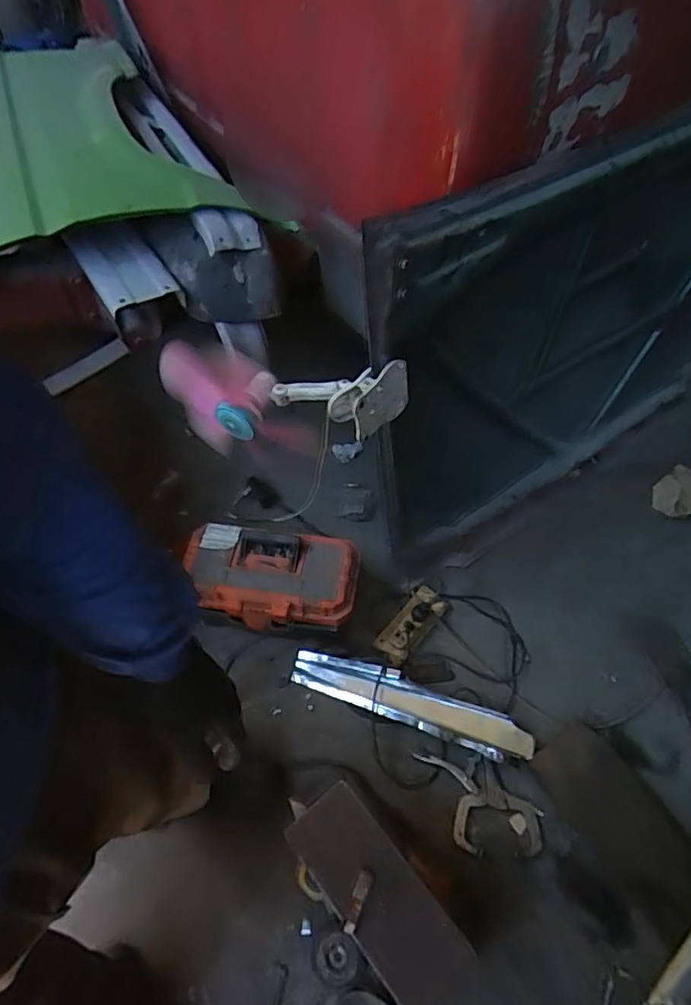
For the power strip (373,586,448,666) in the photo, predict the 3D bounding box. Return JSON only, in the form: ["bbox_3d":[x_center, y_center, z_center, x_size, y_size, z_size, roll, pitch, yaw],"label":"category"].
[{"bbox_3d":[0.152,0.277,1.305,0.086,0.044,0.197,32,62,22],"label":"power strip"}]

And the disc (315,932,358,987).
[{"bbox_3d":[-0.016,0.791,0.985,0.071,0.009,0.071,0,55,2],"label":"disc"}]

